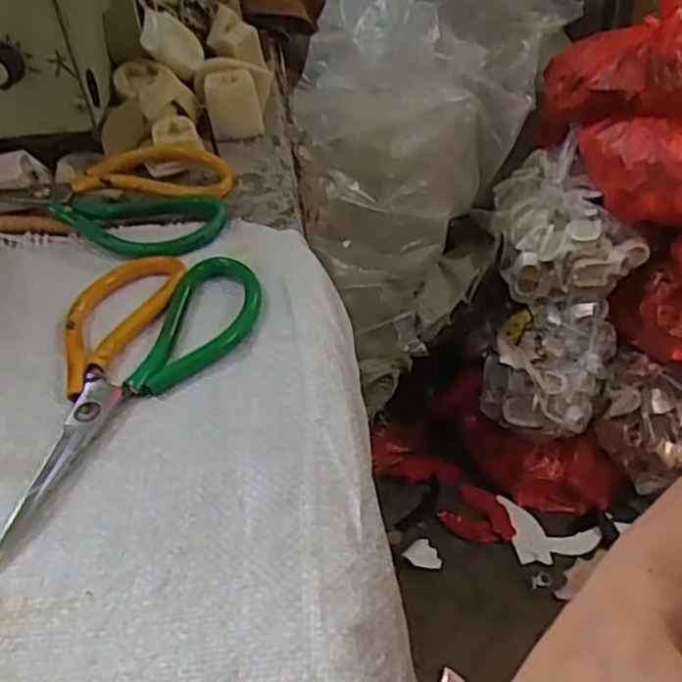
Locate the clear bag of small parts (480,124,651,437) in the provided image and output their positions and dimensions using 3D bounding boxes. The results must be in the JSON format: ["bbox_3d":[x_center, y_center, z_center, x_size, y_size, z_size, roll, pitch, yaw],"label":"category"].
[{"bbox_3d":[0.323,-0.081,1.062,0.205,0.429,0.138,4,-1,10],"label":"clear bag of small parts"}]

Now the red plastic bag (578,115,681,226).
[{"bbox_3d":[0.449,-0.248,1.006,0.220,0.104,0.143,6,43,10],"label":"red plastic bag"}]

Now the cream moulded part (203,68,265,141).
[{"bbox_3d":[-0.082,-0.178,0.546,0.042,0.050,0.013,-14,13,-26],"label":"cream moulded part"}]

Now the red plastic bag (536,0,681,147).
[{"bbox_3d":[0.435,-0.411,1.038,0.282,0.206,0.197,-7,42,-4],"label":"red plastic bag"}]

